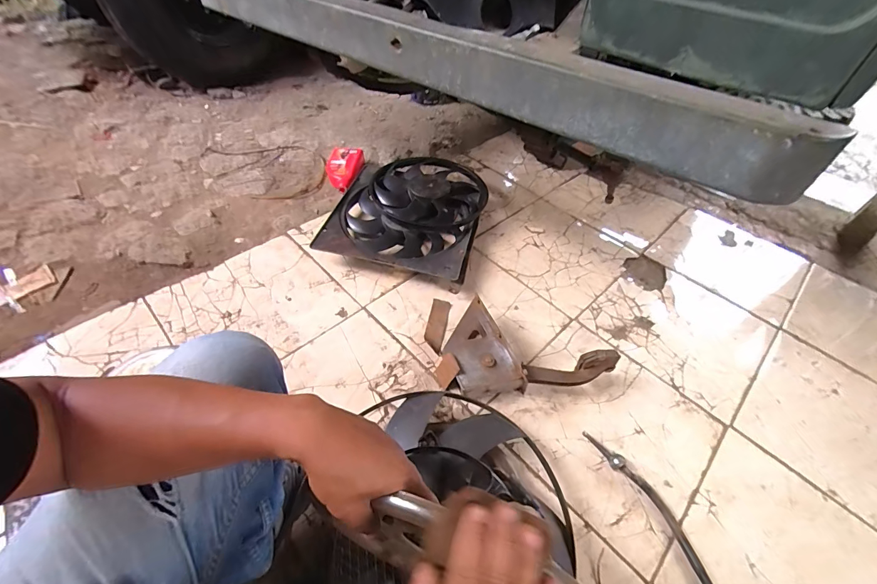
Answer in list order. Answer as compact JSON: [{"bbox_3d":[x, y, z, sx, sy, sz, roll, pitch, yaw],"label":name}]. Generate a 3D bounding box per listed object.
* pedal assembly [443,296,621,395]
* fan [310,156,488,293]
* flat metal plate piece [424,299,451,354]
[{"bbox_3d":[0.189,0.177,0.854,0.356,0.109,0.223,27,52,18],"label":"pedal assembly"},{"bbox_3d":[-0.093,-0.273,1.218,0.461,0.105,0.553,13,50,7],"label":"fan"},{"bbox_3d":[-0.005,0.085,0.979,0.049,0.005,0.162,9,50,8],"label":"flat metal plate piece"}]

